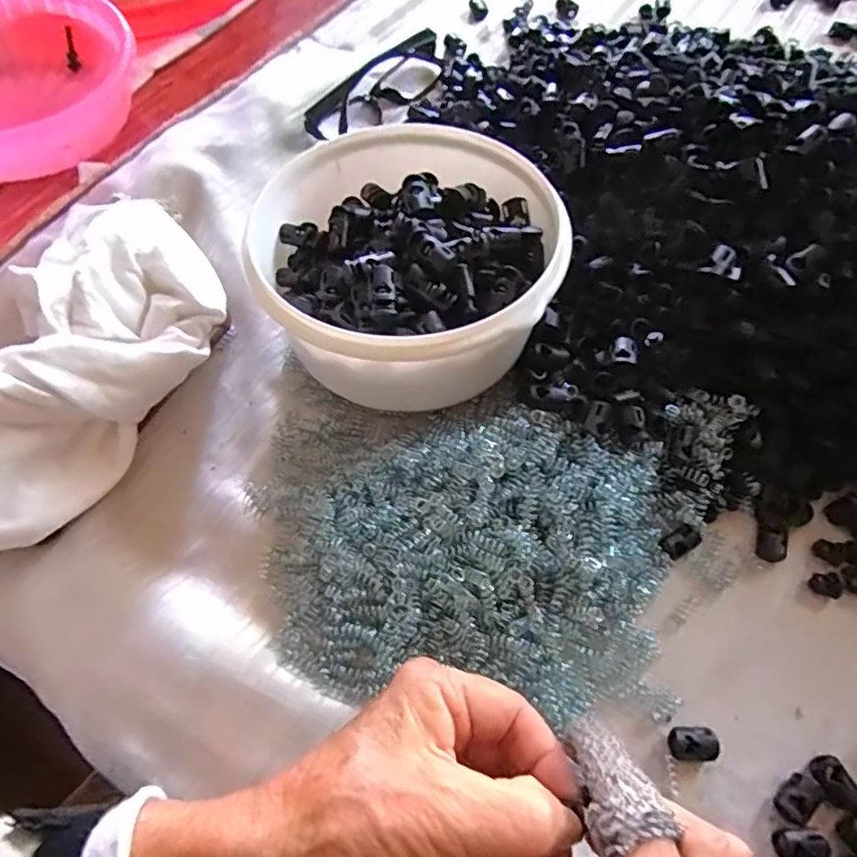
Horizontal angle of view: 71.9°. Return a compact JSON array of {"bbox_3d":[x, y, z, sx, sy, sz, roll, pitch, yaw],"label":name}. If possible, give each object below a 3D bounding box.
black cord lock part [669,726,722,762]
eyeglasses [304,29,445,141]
[{"bbox_3d":[0.122,0.145,0.271,0.021,0.008,0.014,2,64,0],"label":"black cord lock part"},{"bbox_3d":[-0.033,-0.253,0.436,0.039,0.029,0.132,36,69,15],"label":"eyeglasses"}]

